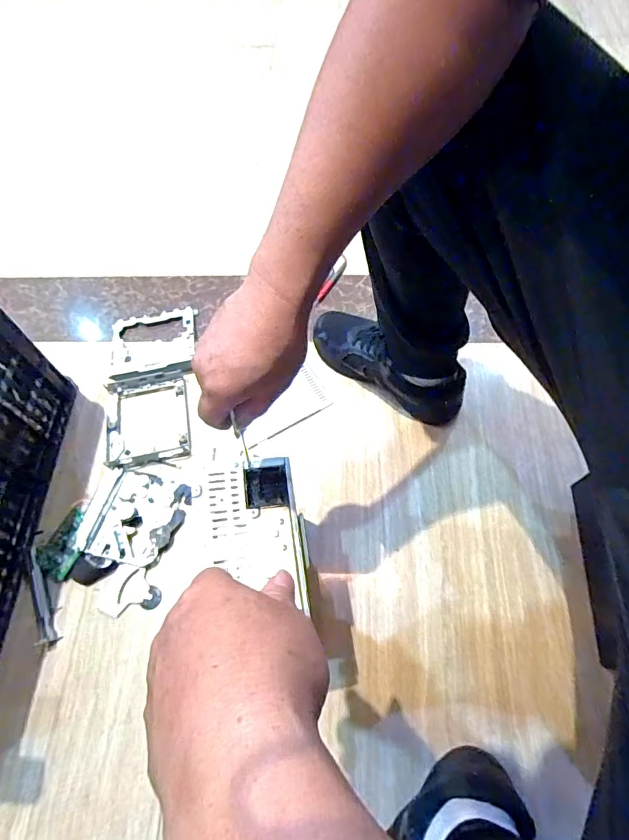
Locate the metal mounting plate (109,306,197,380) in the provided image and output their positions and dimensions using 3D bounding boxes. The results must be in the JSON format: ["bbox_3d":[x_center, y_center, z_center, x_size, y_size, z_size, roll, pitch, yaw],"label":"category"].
[{"bbox_3d":[-0.273,-0.129,0.789,0.146,0.023,0.146,-13,53,-3],"label":"metal mounting plate"}]

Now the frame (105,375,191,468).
[{"bbox_3d":[-0.265,0.000,0.722,0.133,0.024,0.149,-8,63,-2],"label":"frame"}]

